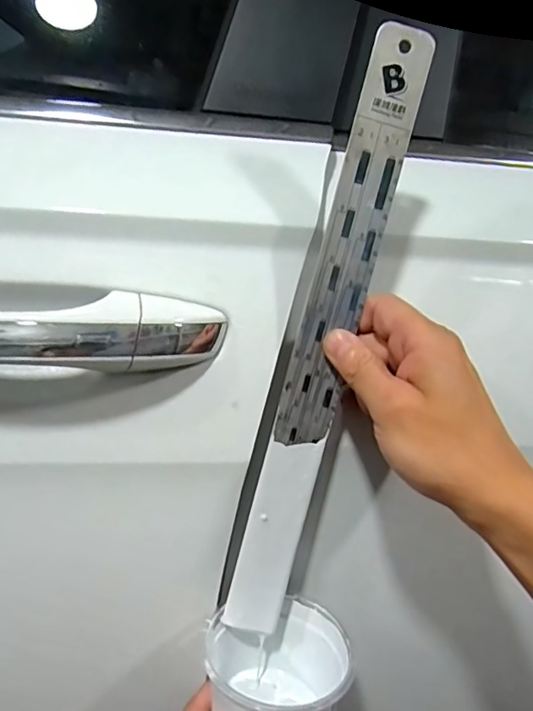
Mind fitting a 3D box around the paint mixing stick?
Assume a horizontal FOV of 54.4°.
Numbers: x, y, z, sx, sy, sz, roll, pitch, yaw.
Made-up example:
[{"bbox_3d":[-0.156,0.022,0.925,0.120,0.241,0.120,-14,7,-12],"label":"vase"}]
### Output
[{"bbox_3d":[0.032,-0.004,0.289,0.031,0.338,0.004,14,7,-6],"label":"paint mixing stick"}]

